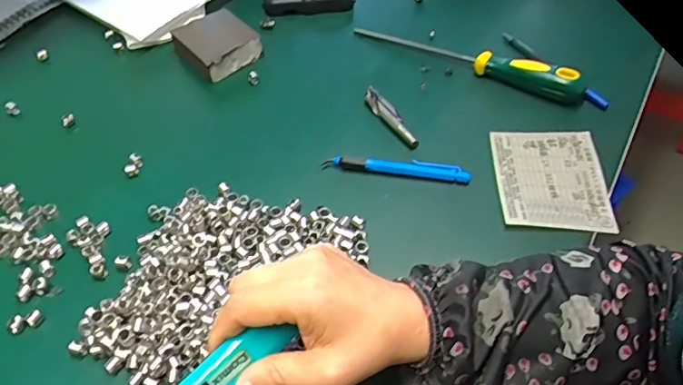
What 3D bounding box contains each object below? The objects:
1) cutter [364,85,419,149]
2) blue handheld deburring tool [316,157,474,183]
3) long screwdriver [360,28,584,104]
[{"bbox_3d":[0.045,-0.072,0.485,0.014,0.014,0.091,-22,54,-15],"label":"cutter"},{"bbox_3d":[0.047,-0.021,0.439,0.120,0.015,0.011,7,52,7],"label":"blue handheld deburring tool"},{"bbox_3d":[0.122,-0.137,0.514,0.229,0.033,0.022,27,57,23],"label":"long screwdriver"}]

